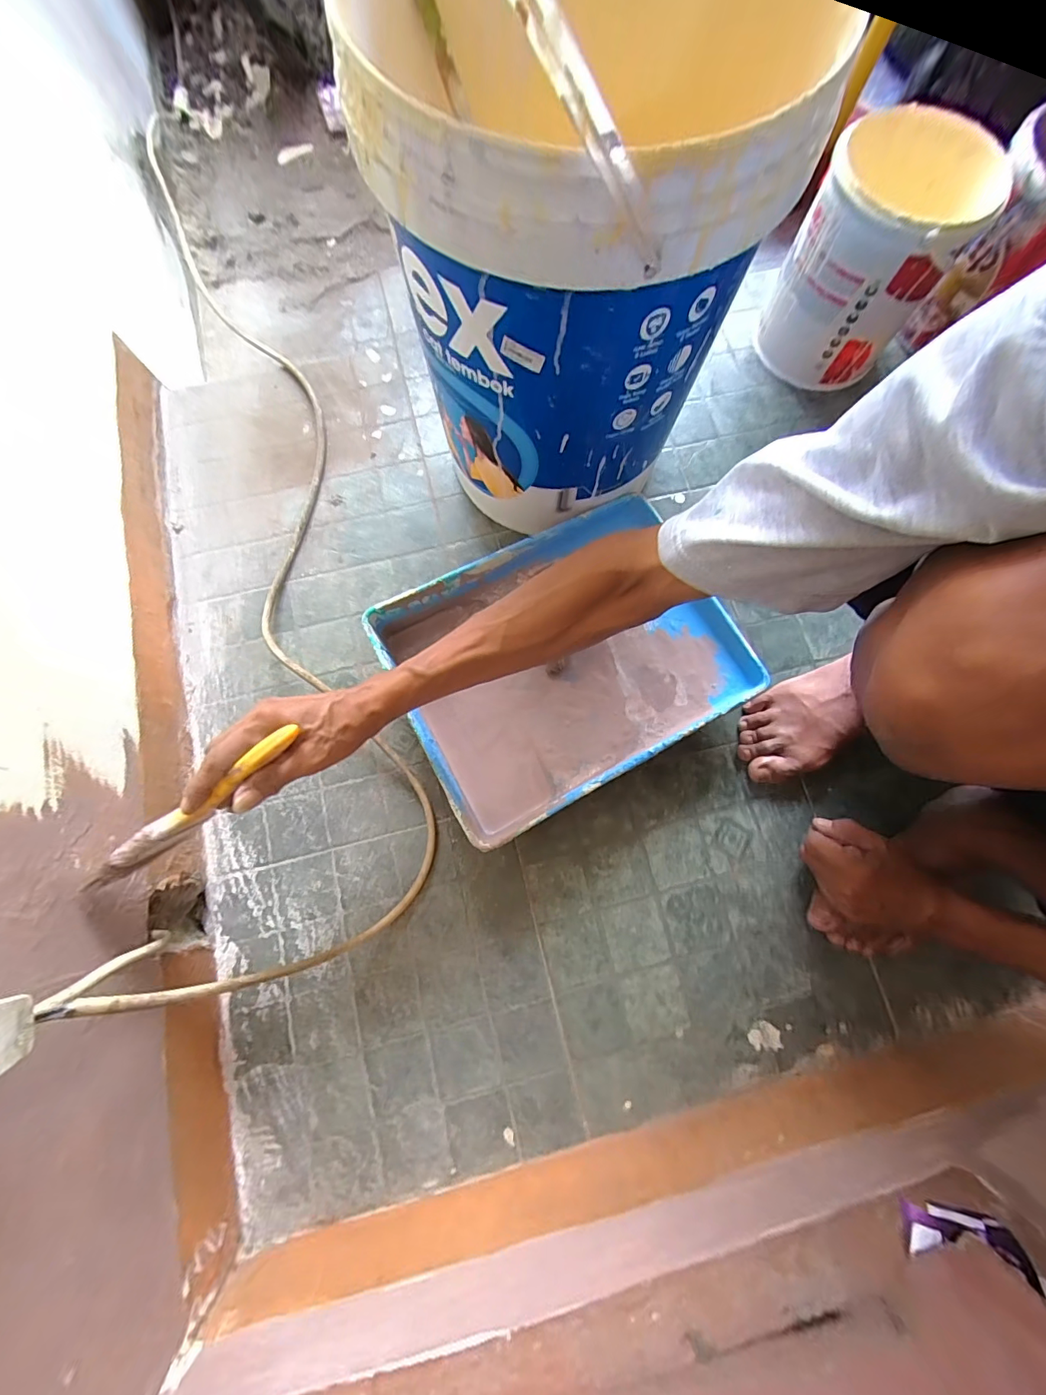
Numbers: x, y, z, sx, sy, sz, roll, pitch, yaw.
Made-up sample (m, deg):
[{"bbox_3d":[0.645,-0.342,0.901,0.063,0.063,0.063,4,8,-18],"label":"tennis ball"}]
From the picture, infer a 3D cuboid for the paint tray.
[{"bbox_3d":[0.048,-0.043,0.517,0.351,0.085,0.270,-29,78,-7],"label":"paint tray"}]

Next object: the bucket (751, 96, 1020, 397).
[{"bbox_3d":[0.442,-0.546,0.583,0.180,0.199,0.153,-41,80,-9],"label":"bucket"}]

